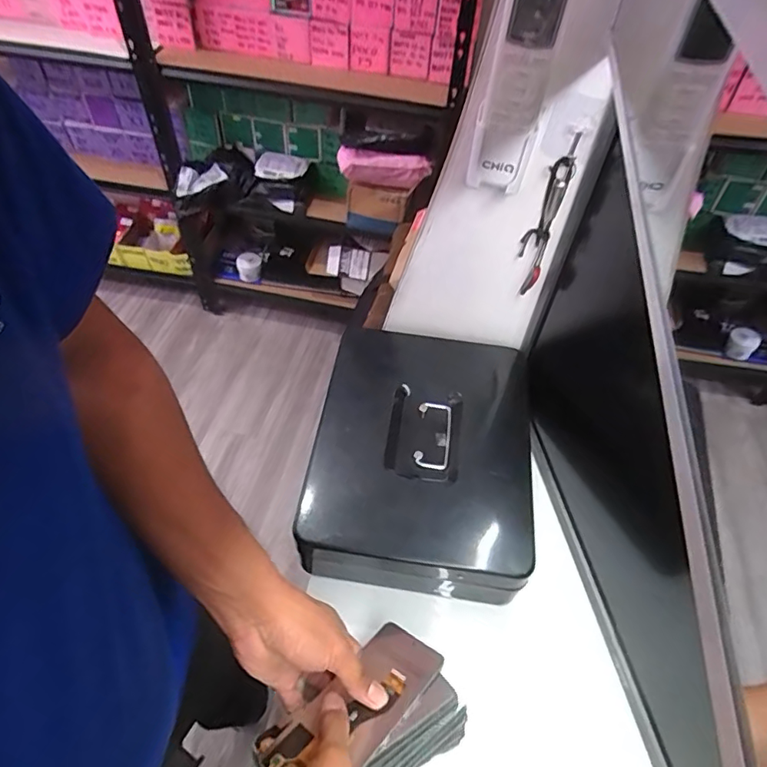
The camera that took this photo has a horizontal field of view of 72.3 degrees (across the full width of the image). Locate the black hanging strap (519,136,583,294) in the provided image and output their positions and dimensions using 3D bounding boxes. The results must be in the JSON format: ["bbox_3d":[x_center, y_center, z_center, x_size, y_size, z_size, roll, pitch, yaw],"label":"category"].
[{"bbox_3d":[0.166,-0.166,0.551,0.029,0.173,0.008,25,53,15],"label":"black hanging strap"}]

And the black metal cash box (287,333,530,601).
[{"bbox_3d":[0.044,0.090,0.607,0.238,0.077,0.278,9,51,2],"label":"black metal cash box"}]

